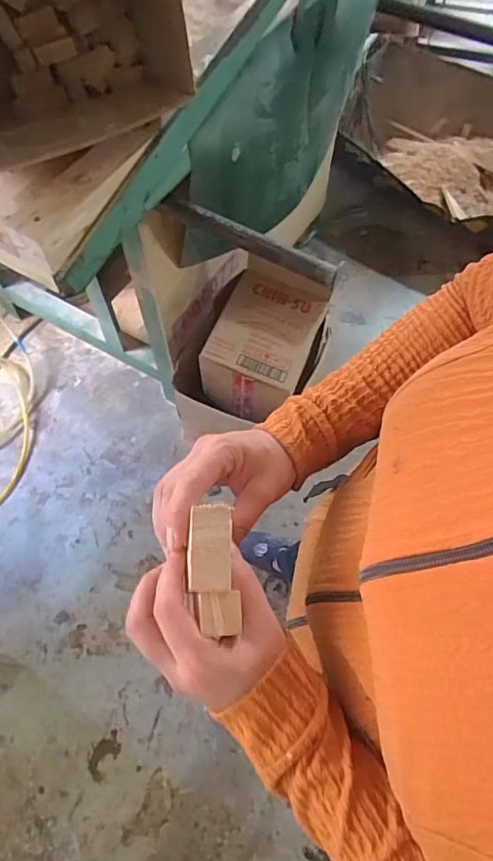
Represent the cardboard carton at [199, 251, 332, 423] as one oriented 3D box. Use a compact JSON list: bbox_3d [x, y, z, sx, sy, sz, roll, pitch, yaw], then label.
[{"bbox_3d":[0.053,-0.223,1.249,0.225,0.197,0.355,21,65,10],"label":"cardboard carton"}]

